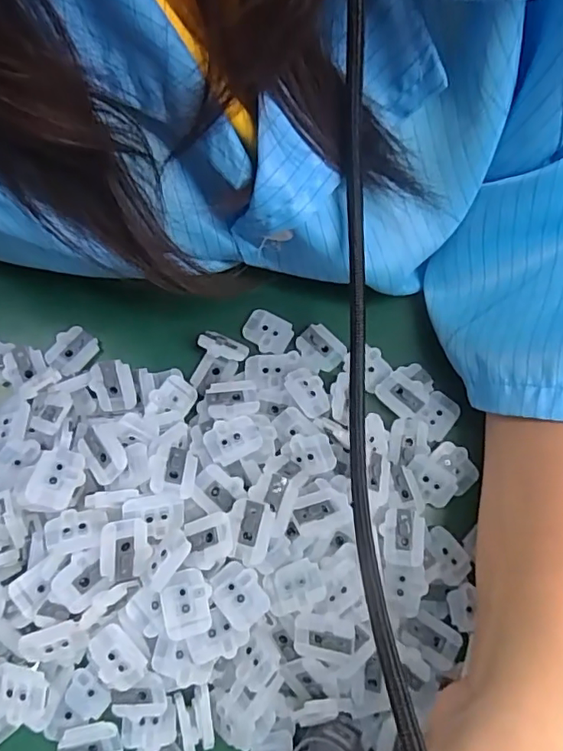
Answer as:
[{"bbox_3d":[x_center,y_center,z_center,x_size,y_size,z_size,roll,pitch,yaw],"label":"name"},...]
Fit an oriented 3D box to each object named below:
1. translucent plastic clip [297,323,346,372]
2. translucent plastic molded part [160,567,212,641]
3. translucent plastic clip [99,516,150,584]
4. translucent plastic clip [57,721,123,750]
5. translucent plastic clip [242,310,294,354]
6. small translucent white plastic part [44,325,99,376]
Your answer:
[{"bbox_3d":[0.017,-0.012,0.247,0.018,0.004,0.021,-40,81,-13],"label":"translucent plastic clip"},{"bbox_3d":[-0.033,0.079,0.188,0.016,0.006,0.021,-4,75,-5],"label":"translucent plastic molded part"},{"bbox_3d":[-0.055,0.060,0.187,0.015,0.006,0.020,-2,75,-4],"label":"translucent plastic clip"},{"bbox_3d":[-0.069,0.136,0.199,0.021,0.006,0.017,-11,76,-7],"label":"translucent plastic clip"},{"bbox_3d":[-0.007,-0.020,0.249,0.022,0.004,0.017,33,75,5],"label":"translucent plastic clip"},{"bbox_3d":[-0.093,-0.011,0.241,0.017,0.005,0.021,40,76,7],"label":"small translucent white plastic part"}]

